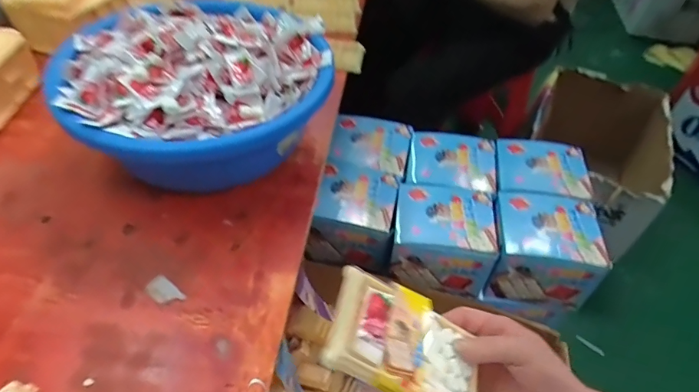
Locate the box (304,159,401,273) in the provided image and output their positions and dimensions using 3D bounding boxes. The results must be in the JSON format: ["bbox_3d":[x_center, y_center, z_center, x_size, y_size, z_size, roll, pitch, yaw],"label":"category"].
[{"bbox_3d":[0.013,0.035,0.805,0.145,0.106,0.150,14,48,7],"label":"box"}]

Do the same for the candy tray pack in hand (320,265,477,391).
[{"bbox_3d":[0.046,0.116,0.342,0.132,0.012,0.084,30,51,-17],"label":"candy tray pack in hand"}]

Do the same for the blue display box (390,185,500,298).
[{"bbox_3d":[0.163,0.069,0.789,0.178,0.108,0.149,13,47,6],"label":"blue display box"}]

